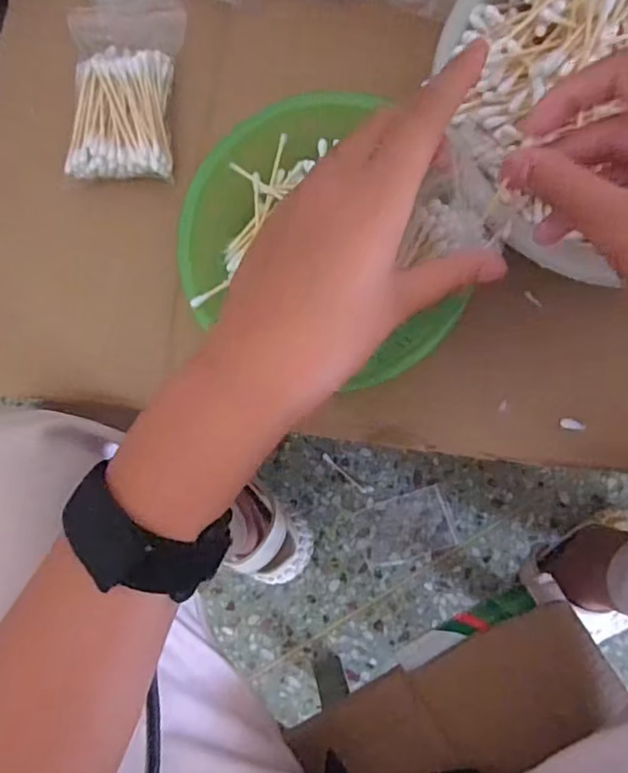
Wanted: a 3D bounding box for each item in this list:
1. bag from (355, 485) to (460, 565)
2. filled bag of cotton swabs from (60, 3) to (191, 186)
[{"bbox_3d":[0.118,0.182,0.773,0.115,0.004,0.077,-19,81,3],"label":"bag"},{"bbox_3d":[-0.118,-0.185,0.370,0.068,0.023,0.116,0,83,6],"label":"filled bag of cotton swabs"}]

